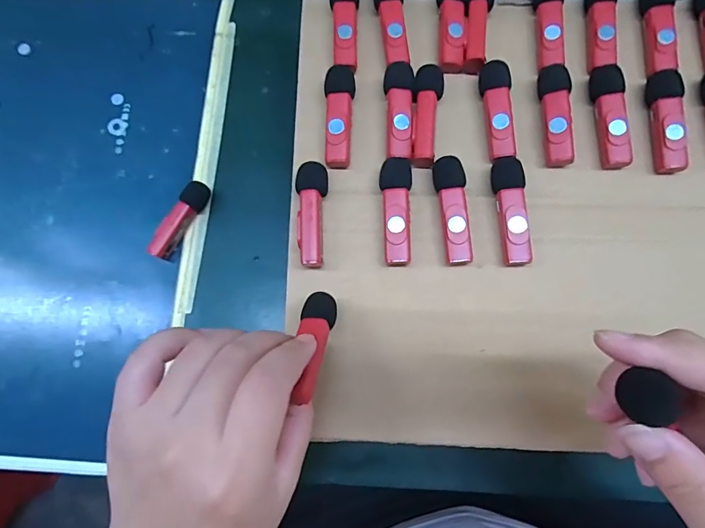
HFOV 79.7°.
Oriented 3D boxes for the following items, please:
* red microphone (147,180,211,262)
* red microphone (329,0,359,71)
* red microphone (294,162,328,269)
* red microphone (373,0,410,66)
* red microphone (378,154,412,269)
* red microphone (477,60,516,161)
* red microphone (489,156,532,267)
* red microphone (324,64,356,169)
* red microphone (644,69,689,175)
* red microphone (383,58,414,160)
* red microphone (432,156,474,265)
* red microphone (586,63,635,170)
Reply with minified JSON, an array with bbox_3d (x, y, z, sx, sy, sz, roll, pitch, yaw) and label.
[{"bbox_3d":[-0.132,-0.034,0.325,0.017,0.019,0.065,25,79,4],"label":"red microphone"},{"bbox_3d":[-0.004,-0.160,0.282,0.018,0.011,0.064,-3,74,0],"label":"red microphone"},{"bbox_3d":[-0.024,-0.030,0.258,0.019,0.015,0.063,-2,74,0],"label":"red microphone"},{"bbox_3d":[0.026,-0.161,0.283,0.018,0.013,0.060,-6,74,-1],"label":"red microphone"},{"bbox_3d":[0.028,-0.032,0.259,0.019,0.015,0.067,-2,74,0],"label":"red microphone"},{"bbox_3d":[0.093,-0.098,0.269,0.019,0.013,0.063,-4,74,0],"label":"red microphone"},{"bbox_3d":[0.097,-0.033,0.257,0.018,0.016,0.066,-5,74,-1],"label":"red microphone"},{"bbox_3d":[-0.008,-0.094,0.270,0.019,0.014,0.065,-1,74,1],"label":"red microphone"},{"bbox_3d":[0.197,-0.091,0.268,0.017,0.019,0.066,1,74,1],"label":"red microphone"},{"bbox_3d":[0.029,-0.098,0.270,0.019,0.015,0.065,0,74,1],"label":"red microphone"},{"bbox_3d":[0.062,-0.033,0.258,0.018,0.016,0.067,-7,74,-1],"label":"red microphone"},{"bbox_3d":[0.163,-0.094,0.269,0.018,0.018,0.067,0,74,1],"label":"red microphone"}]

